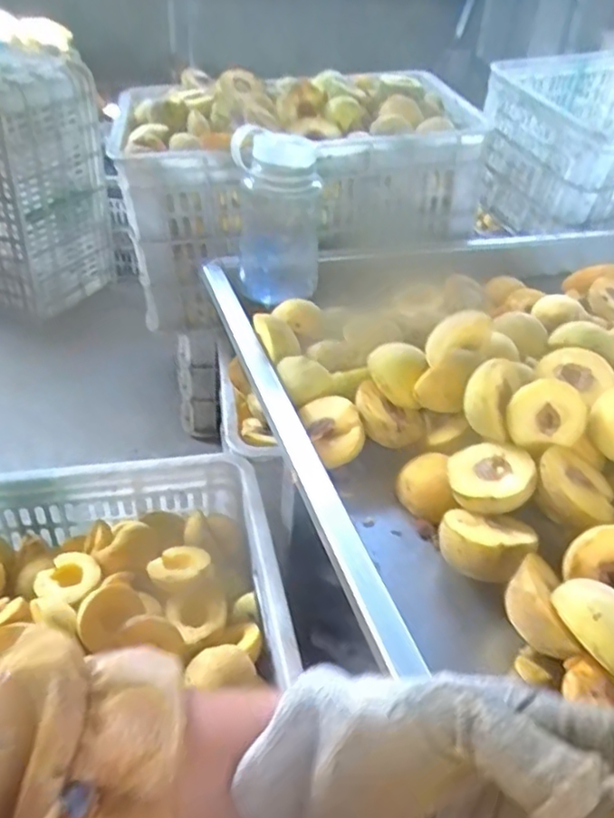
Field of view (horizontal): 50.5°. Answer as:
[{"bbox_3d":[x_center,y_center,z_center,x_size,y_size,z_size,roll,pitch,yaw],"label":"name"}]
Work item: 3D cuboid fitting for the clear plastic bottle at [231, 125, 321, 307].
[{"bbox_3d":[-0.031,-0.205,0.695,0.090,0.165,0.083,5,37,0],"label":"clear plastic bottle"}]

